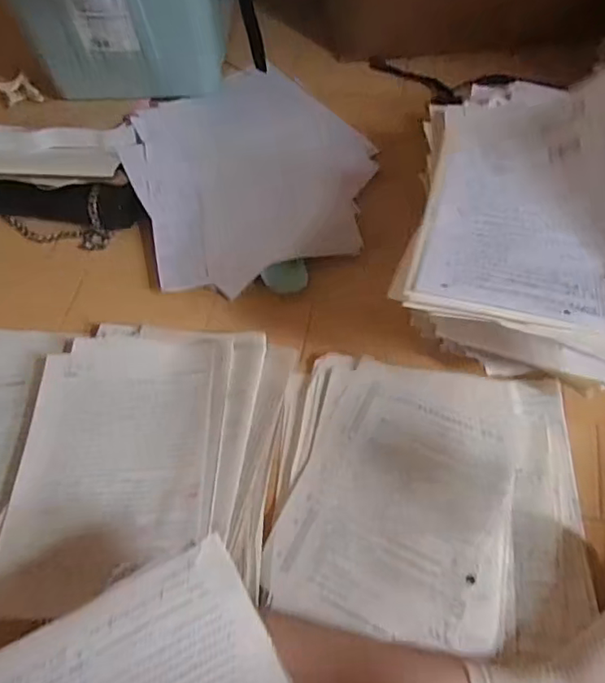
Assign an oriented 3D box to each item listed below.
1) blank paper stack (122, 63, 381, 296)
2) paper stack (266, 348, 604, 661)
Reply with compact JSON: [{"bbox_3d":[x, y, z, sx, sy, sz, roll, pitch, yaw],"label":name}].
[{"bbox_3d":[-0.074,-0.253,0.780,0.324,0.046,0.380,-20,66,-8],"label":"blank paper stack"},{"bbox_3d":[0.127,0.147,0.554,0.290,0.023,0.267,9,61,8],"label":"paper stack"}]

